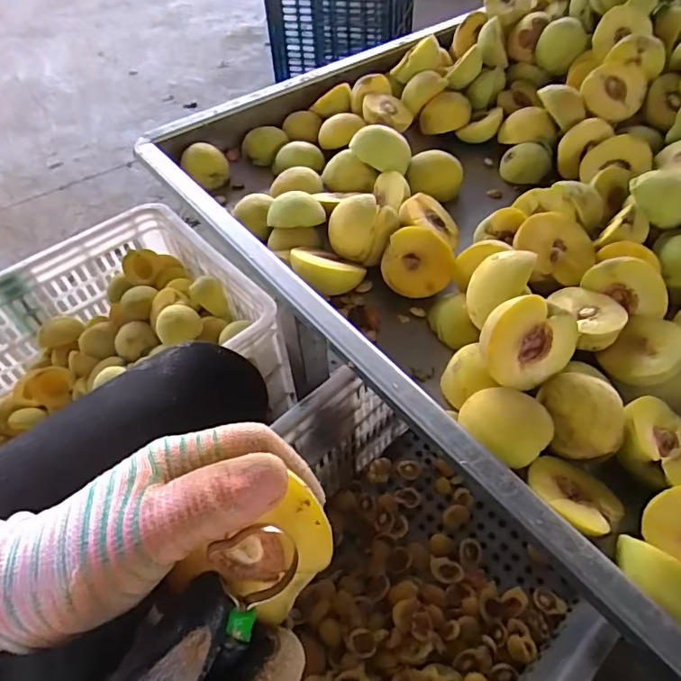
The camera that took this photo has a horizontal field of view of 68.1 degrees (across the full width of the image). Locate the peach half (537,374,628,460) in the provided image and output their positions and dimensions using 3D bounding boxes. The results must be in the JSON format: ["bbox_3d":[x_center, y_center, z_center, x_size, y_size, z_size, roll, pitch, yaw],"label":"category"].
[{"bbox_3d":[0.166,0.053,0.350,0.052,0.032,0.052,13,53,14],"label":"peach half"}]

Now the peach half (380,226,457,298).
[{"bbox_3d":[0.072,-0.071,0.478,0.064,0.032,0.062,28,92,2],"label":"peach half"}]

